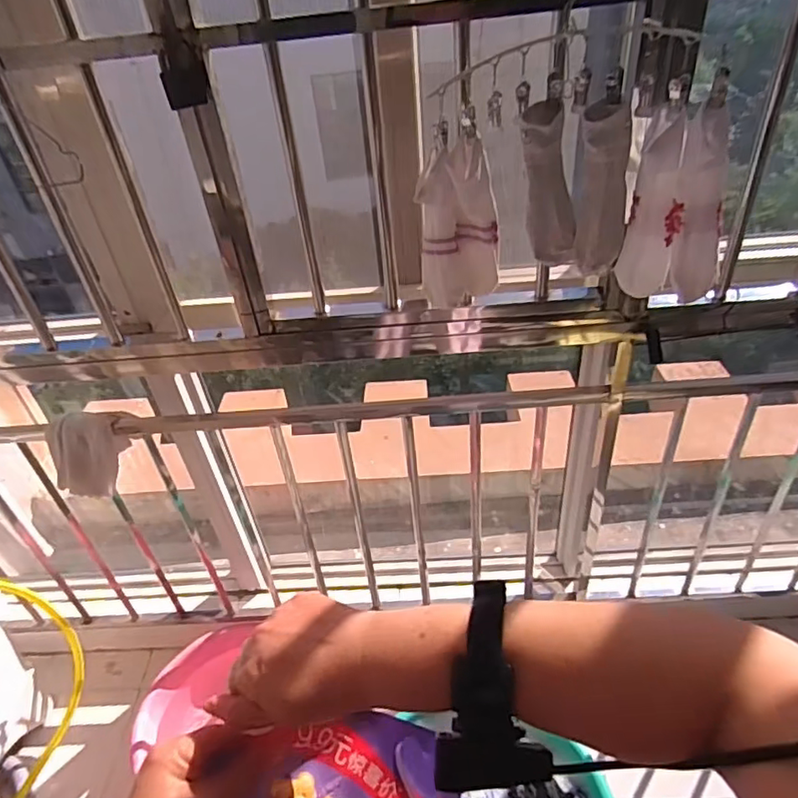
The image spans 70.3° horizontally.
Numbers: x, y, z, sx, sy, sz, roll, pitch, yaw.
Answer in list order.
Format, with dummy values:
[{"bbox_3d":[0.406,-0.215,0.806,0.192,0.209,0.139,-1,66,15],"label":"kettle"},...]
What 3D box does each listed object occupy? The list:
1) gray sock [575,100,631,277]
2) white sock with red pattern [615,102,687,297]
[{"bbox_3d":[0.273,-0.276,0.758,0.068,0.212,0.037,12,41,21],"label":"gray sock"},{"bbox_3d":[0.333,-0.249,0.740,0.012,0.239,0.074,-29,43,-29],"label":"white sock with red pattern"}]

